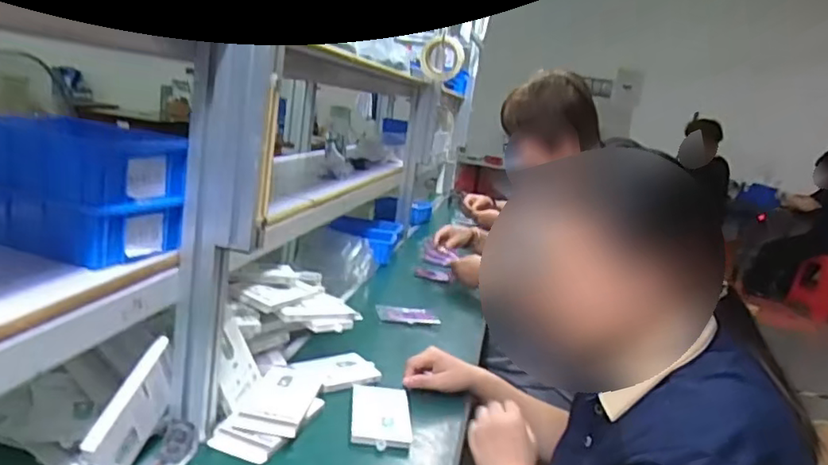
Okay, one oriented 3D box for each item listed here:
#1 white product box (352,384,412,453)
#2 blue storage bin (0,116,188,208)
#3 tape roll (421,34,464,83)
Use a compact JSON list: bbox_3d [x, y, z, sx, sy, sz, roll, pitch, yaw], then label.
[{"bbox_3d":[-0.045,0.248,0.834,0.079,0.009,0.147,6,12,-6],"label":"white product box"},{"bbox_3d":[-0.349,-0.078,0.634,0.176,0.062,0.112,12,13,21],"label":"blue storage bin"},{"bbox_3d":[0.080,-0.493,1.722,0.121,0.129,0.030,8,37,2],"label":"tape roll"}]

